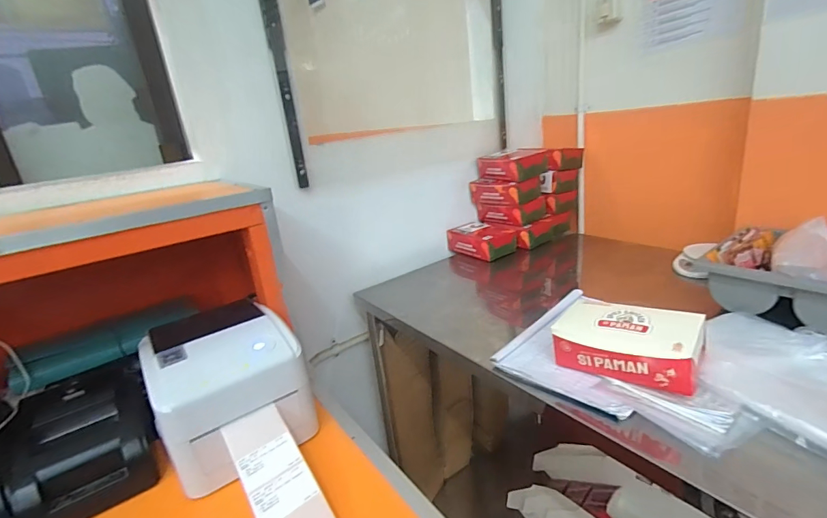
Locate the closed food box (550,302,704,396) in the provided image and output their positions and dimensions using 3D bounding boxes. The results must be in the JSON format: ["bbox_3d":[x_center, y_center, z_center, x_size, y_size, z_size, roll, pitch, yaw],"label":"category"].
[{"bbox_3d":[0.305,0.119,0.598,0.178,0.071,0.105,9,24,37],"label":"closed food box"}]

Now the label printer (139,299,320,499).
[{"bbox_3d":[-0.251,0.161,0.552,0.166,0.148,0.193,-21,24,-35],"label":"label printer"}]

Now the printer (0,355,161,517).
[{"bbox_3d":[-0.405,0.224,0.519,0.141,0.105,0.144,-20,23,-33],"label":"printer"}]

